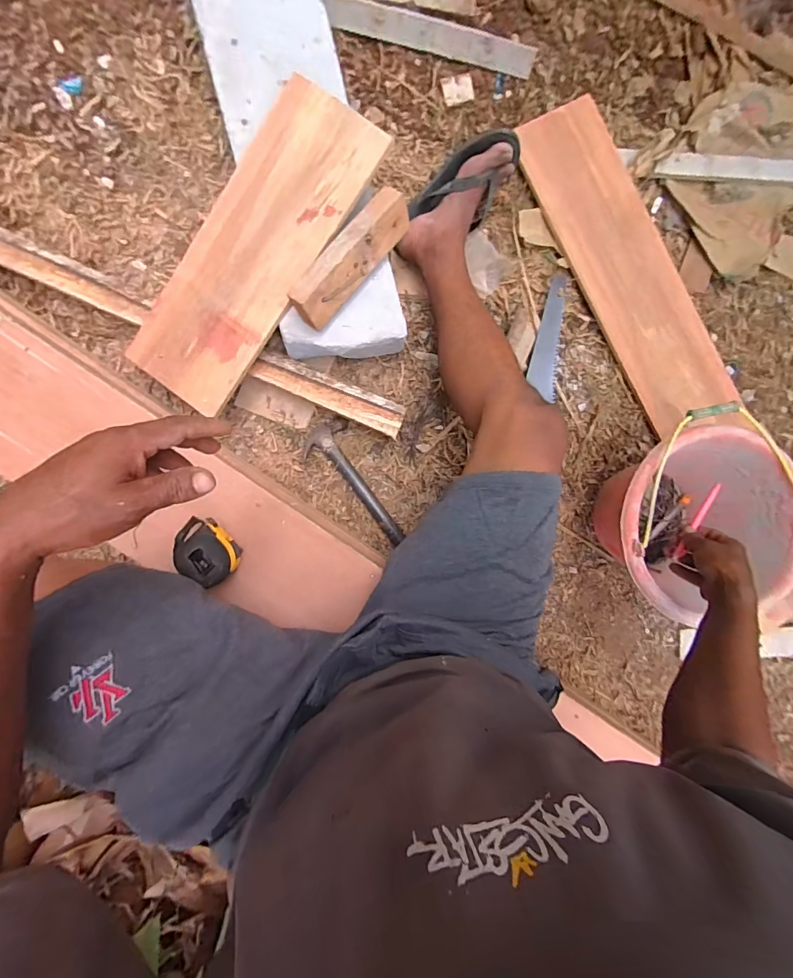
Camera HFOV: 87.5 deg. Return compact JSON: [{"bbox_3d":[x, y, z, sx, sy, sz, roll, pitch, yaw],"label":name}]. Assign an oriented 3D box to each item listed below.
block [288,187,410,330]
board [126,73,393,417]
[{"bbox_3d":[-0.070,-0.347,0.628,0.040,0.069,0.230,36,86,32],"label":"block"},{"bbox_3d":[-0.220,-0.362,0.638,0.182,0.012,0.488,36,96,3],"label":"board"}]

